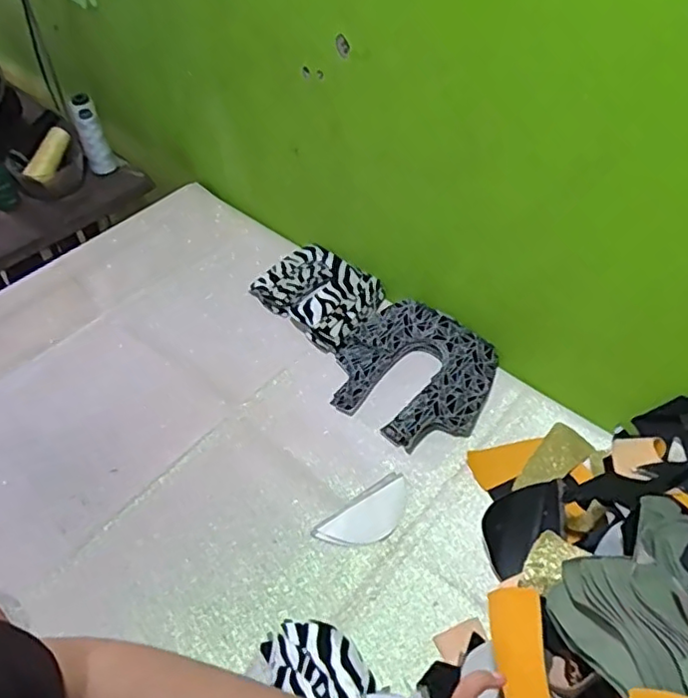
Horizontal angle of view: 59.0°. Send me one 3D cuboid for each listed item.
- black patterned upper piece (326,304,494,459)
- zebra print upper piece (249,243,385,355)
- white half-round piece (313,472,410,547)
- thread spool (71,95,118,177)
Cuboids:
[{"bbox_3d":[0.086,0.028,0.779,0.196,0.038,0.189,25,54,20],"label":"black patterned upper piece"},{"bbox_3d":[-0.033,-0.080,0.876,0.177,0.034,0.131,34,58,26],"label":"zebra print upper piece"},{"bbox_3d":[0.029,0.187,0.668,0.115,0.008,0.047,-28,55,-21],"label":"white half-round piece"},{"bbox_3d":[-0.445,-0.371,1.085,0.046,0.123,0.039,-21,53,-16],"label":"thread spool"}]

